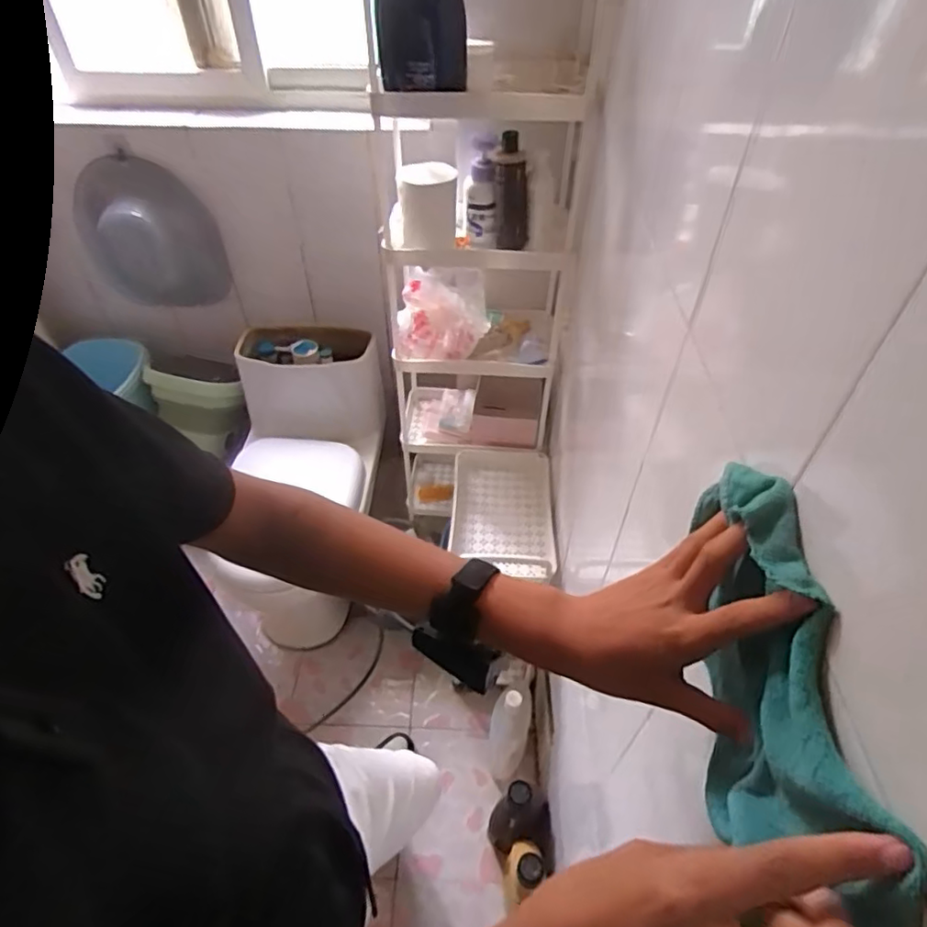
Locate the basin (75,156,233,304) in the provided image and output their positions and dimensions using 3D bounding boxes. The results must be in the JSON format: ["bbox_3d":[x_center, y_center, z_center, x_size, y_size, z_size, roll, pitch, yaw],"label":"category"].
[{"bbox_3d":[-0.748,-0.538,1.433,0.303,0.357,0.088,-4,48,-4],"label":"basin"}]

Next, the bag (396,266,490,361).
[{"bbox_3d":[-0.043,-0.287,1.133,0.174,0.154,0.117,-3,48,-4],"label":"bag"}]

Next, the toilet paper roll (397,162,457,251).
[{"bbox_3d":[-0.059,-0.430,0.975,0.094,0.105,0.086,1,48,-1],"label":"toilet paper roll"}]

